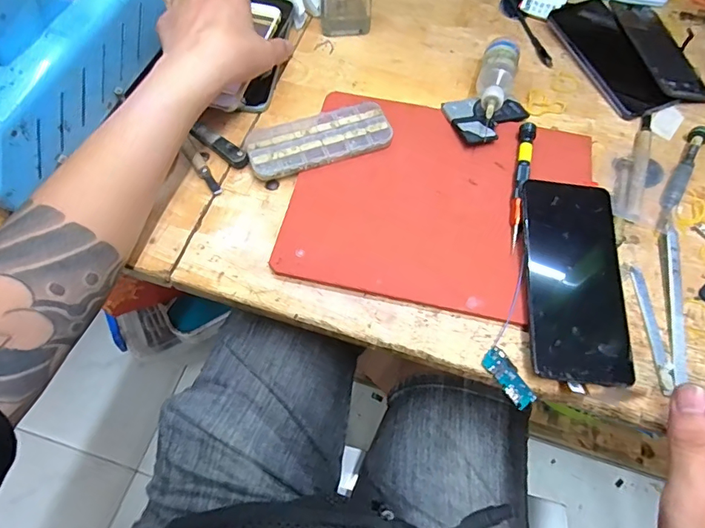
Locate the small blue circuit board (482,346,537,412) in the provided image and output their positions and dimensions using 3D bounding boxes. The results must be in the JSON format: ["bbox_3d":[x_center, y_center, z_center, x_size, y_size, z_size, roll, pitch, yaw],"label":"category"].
[{"bbox_3d":[0.111,0.082,0.330,0.018,0.004,0.045,-32,82,-5],"label":"small blue circuit board"}]

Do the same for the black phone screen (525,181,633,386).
[{"bbox_3d":[0.169,0.009,0.347,0.075,0.006,0.156,8,68,-2],"label":"black phone screen"}]

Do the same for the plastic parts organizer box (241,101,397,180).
[{"bbox_3d":[-0.030,-0.110,0.410,0.125,0.019,0.056,-21,66,-10],"label":"plastic parts organizer box"}]

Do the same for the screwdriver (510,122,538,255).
[{"bbox_3d":[0.143,-0.069,0.391,0.013,0.012,0.127,13,65,6],"label":"screwdriver"}]

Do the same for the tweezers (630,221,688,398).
[{"bbox_3d":[0.237,0.030,0.356,0.036,0.007,0.133,13,67,6],"label":"tweezers"}]

